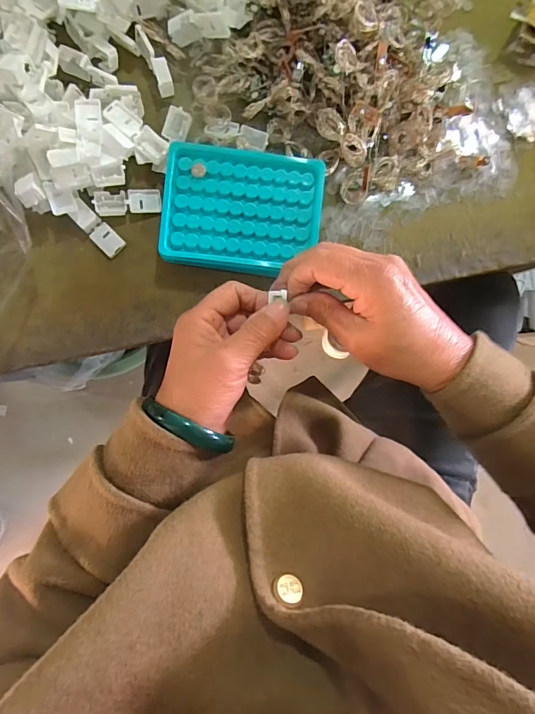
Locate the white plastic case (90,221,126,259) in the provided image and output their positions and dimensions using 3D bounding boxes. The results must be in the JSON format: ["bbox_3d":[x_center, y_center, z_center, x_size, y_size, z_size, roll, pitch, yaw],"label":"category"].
[{"bbox_3d":[-0.139,-0.101,0.345,0.020,0.005,0.027,-44,93,-2],"label":"white plastic case"}]

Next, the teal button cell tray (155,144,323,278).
[{"bbox_3d":[-0.021,-0.123,0.339,0.127,0.025,0.098,7,91,-3],"label":"teal button cell tray"}]

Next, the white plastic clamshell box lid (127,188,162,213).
[{"bbox_3d":[-0.107,-0.137,0.345,0.027,0.006,0.022,-7,91,-3],"label":"white plastic clamshell box lid"}]

